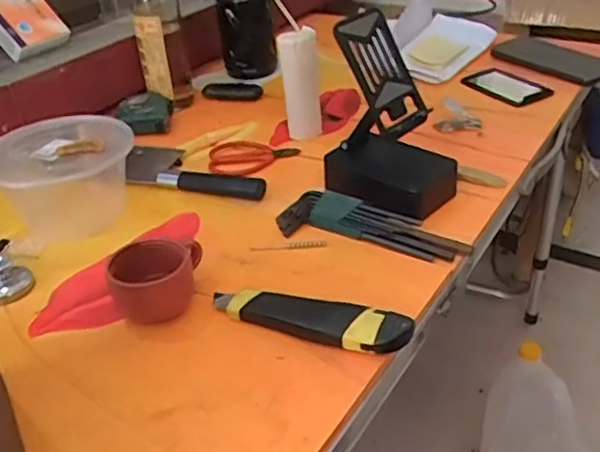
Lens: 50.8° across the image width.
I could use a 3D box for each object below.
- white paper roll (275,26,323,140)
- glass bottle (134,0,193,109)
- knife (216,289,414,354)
[{"bbox_3d":[0.000,-0.167,0.750,0.046,0.136,0.034,-2,32,2],"label":"white paper roll"},{"bbox_3d":[-0.185,-0.278,0.823,0.062,0.258,0.055,-11,33,-11],"label":"glass bottle"},{"bbox_3d":[0.006,0.070,0.490,0.160,0.026,0.037,9,34,19],"label":"knife"}]

